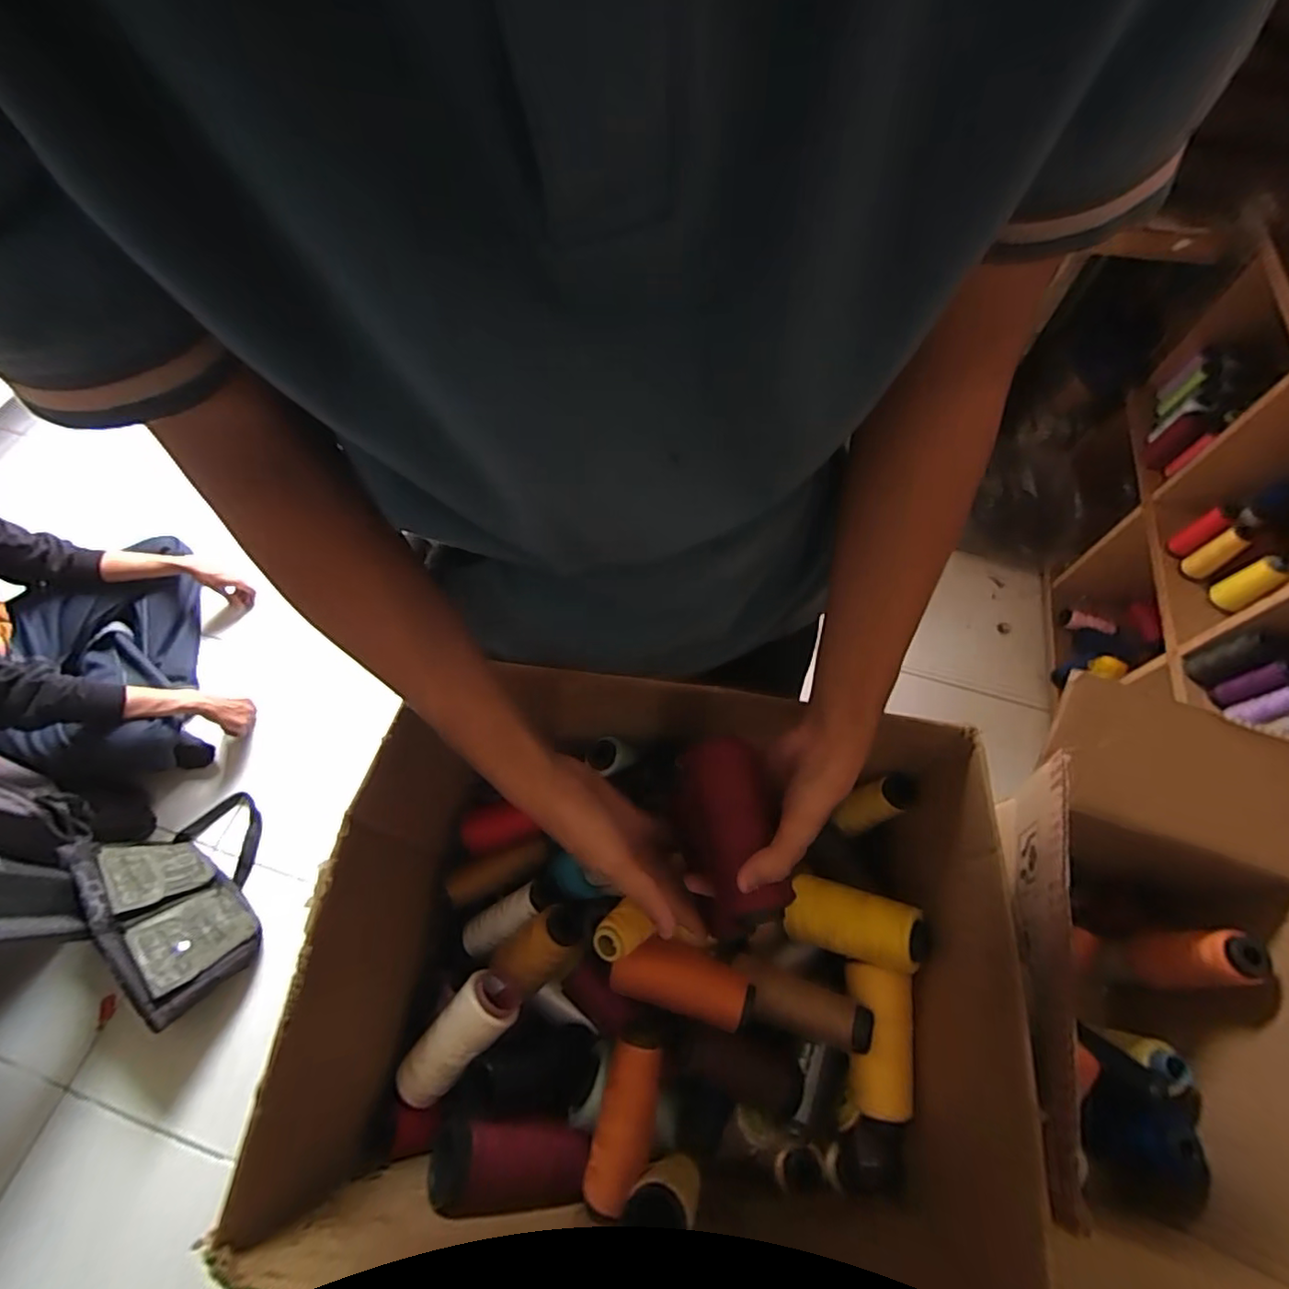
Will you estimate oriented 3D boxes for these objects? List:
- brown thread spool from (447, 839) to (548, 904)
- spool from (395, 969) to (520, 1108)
[{"bbox_3d":[-0.138,0.211,0.544,0.094,0.036,0.025,-24,66,-13],"label":"brown thread spool"},{"bbox_3d":[-0.151,0.320,0.466,0.043,0.040,0.108,40,89,18],"label":"spool"}]

